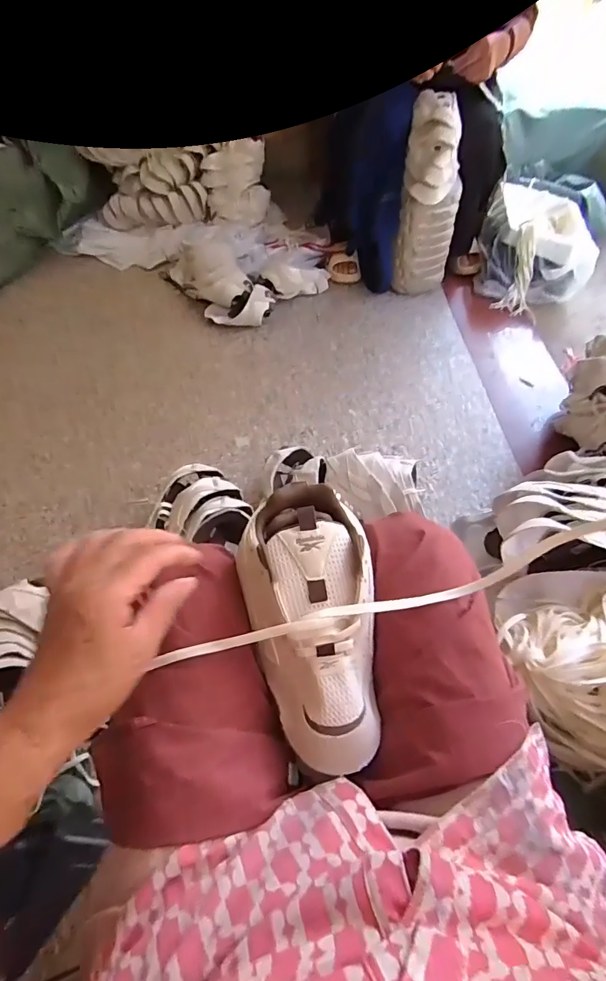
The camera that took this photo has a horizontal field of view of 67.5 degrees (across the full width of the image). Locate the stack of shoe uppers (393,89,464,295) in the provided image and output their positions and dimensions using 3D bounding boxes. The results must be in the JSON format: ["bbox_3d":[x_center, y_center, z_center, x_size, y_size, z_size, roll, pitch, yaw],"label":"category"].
[{"bbox_3d":[0.337,-0.757,1.241,0.171,0.460,0.192,12,56,9],"label":"stack of shoe uppers"}]

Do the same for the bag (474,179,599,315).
[{"bbox_3d":[0.712,-0.780,1.442,0.309,0.192,0.483,5,56,3],"label":"bag"}]

